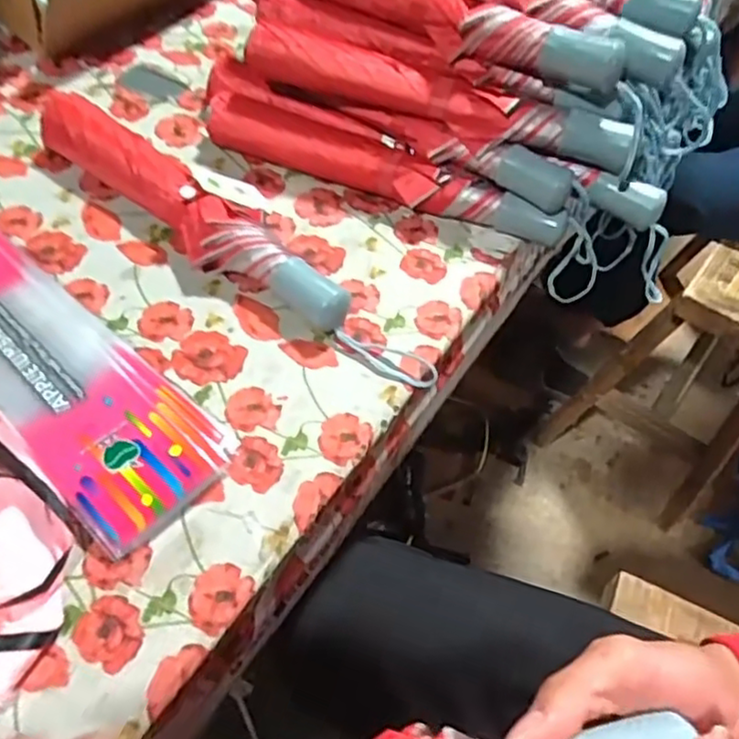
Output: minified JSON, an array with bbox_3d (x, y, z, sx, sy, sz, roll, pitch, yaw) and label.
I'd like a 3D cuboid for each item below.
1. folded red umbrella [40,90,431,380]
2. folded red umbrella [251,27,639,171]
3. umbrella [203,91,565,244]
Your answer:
[{"bbox_3d":[-0.118,-0.116,0.547,0.422,0.044,0.075,32,58,16],"label":"folded red umbrella"},{"bbox_3d":[0.055,-0.232,0.564,0.327,0.038,0.052,20,55,8],"label":"folded red umbrella"},{"bbox_3d":[0.014,-0.184,0.610,0.338,0.047,0.057,22,56,10],"label":"umbrella"}]

